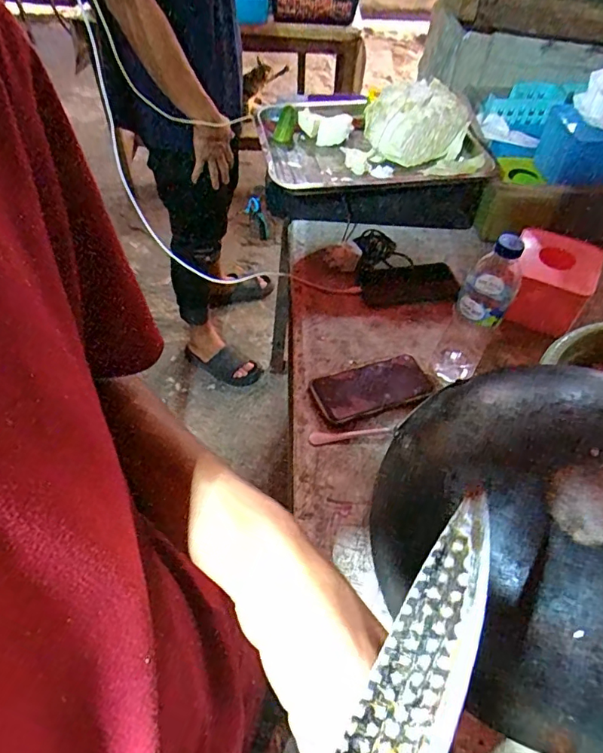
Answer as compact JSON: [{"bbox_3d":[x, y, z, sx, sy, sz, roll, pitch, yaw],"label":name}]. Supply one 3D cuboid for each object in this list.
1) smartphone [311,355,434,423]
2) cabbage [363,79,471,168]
[{"bbox_3d":[0.101,0.013,0.695,0.163,0.013,0.073,-17,55,-14],"label":"smartphone"},{"bbox_3d":[0.196,-0.448,0.876,0.130,0.098,0.149,-30,59,-23],"label":"cabbage"}]

